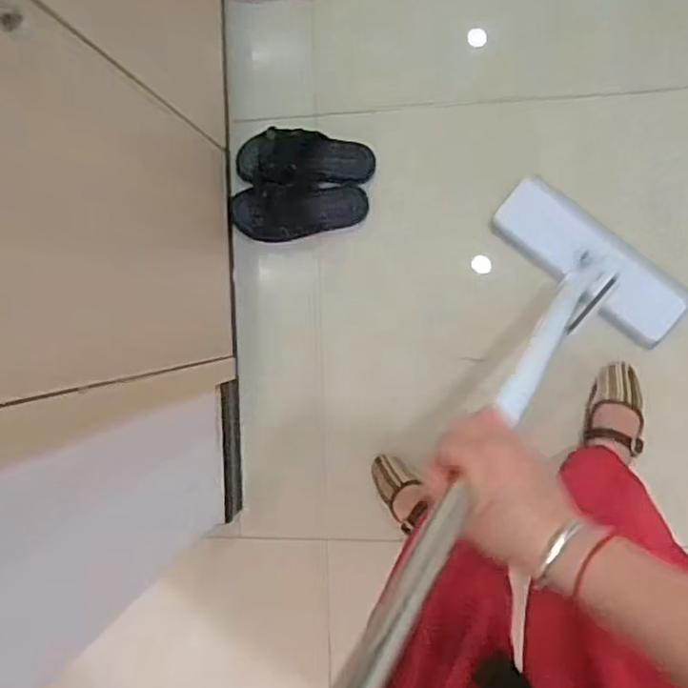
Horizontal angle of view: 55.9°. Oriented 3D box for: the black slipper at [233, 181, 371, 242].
[{"bbox_3d":[-0.080,-0.239,1.191,0.238,0.055,0.097,2,93,8],"label":"black slipper"}]

